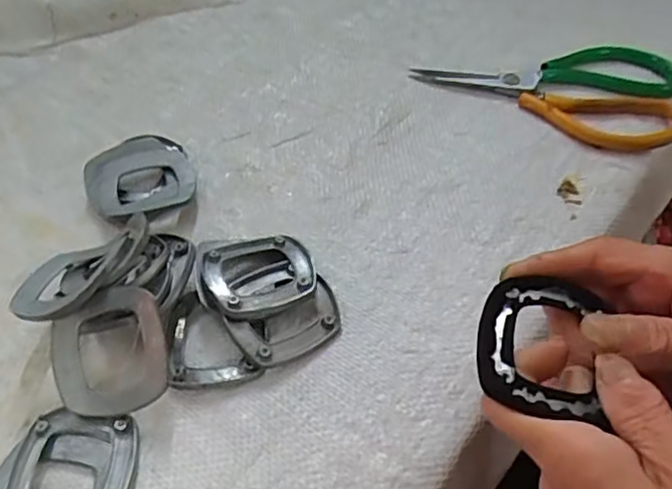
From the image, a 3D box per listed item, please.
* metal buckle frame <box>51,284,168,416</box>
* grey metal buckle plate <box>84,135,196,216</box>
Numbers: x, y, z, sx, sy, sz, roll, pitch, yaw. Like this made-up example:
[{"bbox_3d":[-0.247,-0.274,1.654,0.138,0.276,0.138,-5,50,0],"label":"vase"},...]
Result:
[{"bbox_3d":[-0.112,0.053,0.301,0.056,0.010,0.060,-20,79,2],"label":"metal buckle frame"},{"bbox_3d":[-0.131,-0.047,0.403,0.067,0.020,0.060,-16,52,-9],"label":"grey metal buckle plate"}]

